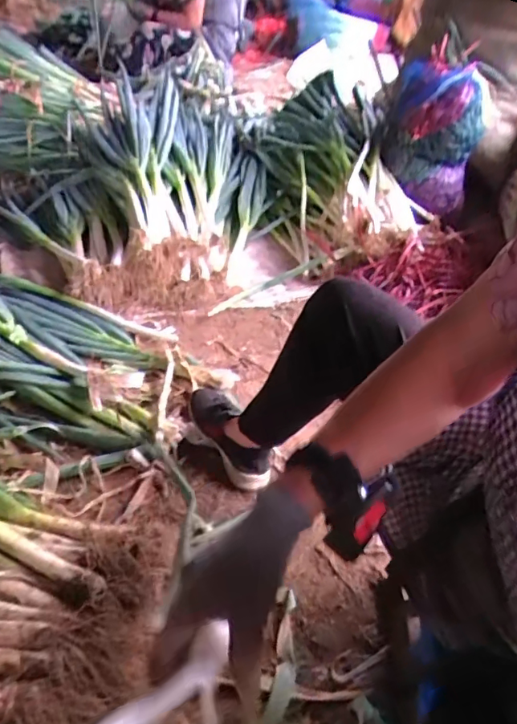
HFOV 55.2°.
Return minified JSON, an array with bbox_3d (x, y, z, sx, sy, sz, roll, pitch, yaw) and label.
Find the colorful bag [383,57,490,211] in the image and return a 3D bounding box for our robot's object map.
[{"bbox_3d":[0.509,-0.668,1.489,0.287,0.362,0.172,17,45,18],"label":"colorful bag"}]

